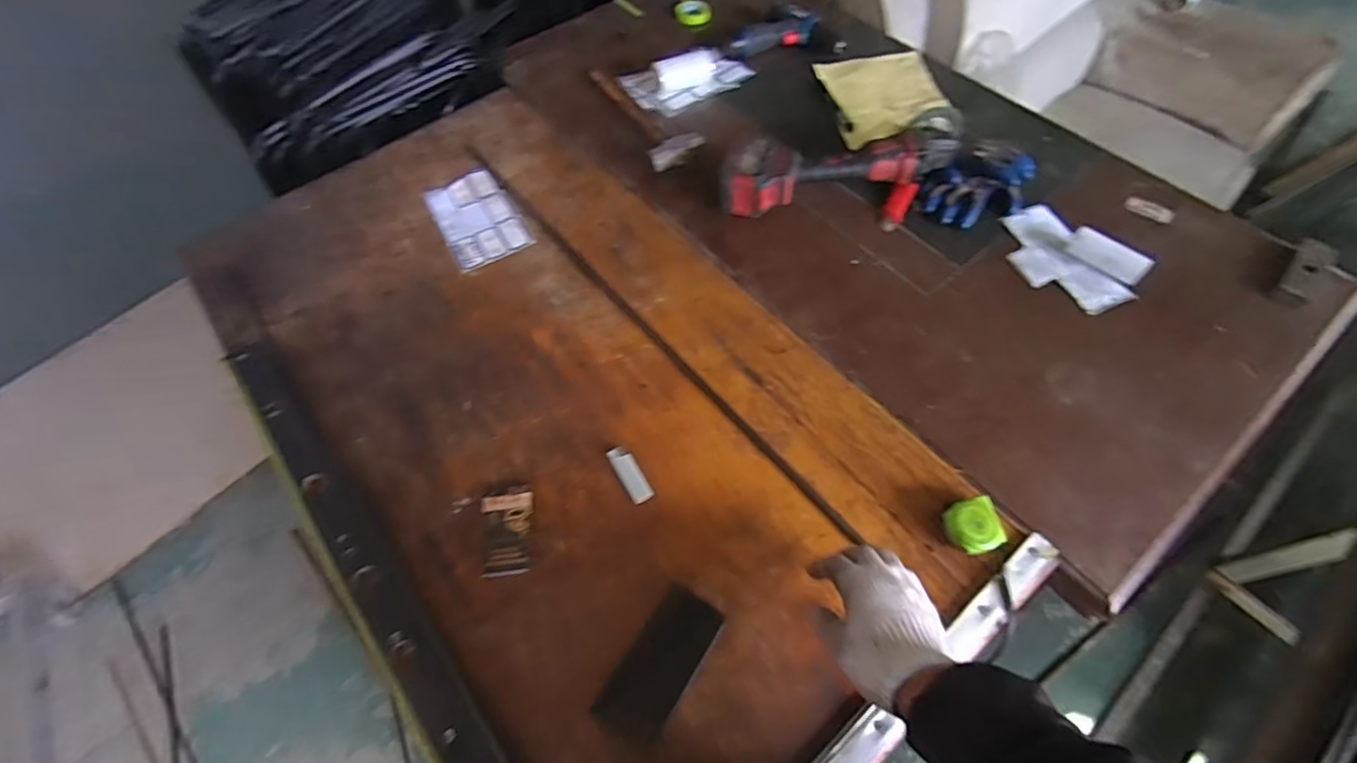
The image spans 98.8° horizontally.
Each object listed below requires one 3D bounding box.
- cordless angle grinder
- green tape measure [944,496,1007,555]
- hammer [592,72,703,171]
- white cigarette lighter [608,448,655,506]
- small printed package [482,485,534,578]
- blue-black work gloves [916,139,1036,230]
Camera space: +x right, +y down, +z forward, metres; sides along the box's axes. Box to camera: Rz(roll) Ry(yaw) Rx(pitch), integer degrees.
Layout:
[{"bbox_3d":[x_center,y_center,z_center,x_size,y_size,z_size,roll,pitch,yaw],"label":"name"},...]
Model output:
[{"bbox_3d":[0.261,-0.320,0.912,0.389,0.093,0.151,-9,60,-4],"label":"cordless angle grinder"},{"bbox_3d":[0.334,0.165,0.658,0.060,0.032,0.059,-18,61,-8],"label":"green tape measure"},{"bbox_3d":[-0.065,-0.491,1.038,0.094,0.025,0.303,-26,62,-12],"label":"hammer"},{"bbox_3d":[-0.061,0.113,0.724,0.027,0.015,0.082,-27,63,-13],"label":"white cigarette lighter"},{"bbox_3d":[-0.198,0.172,0.680,0.056,0.013,0.106,-10,60,-3],"label":"small printed package"},{"bbox_3d":[0.479,-0.309,0.922,0.201,0.042,0.127,-36,65,-18],"label":"blue-black work gloves"}]

